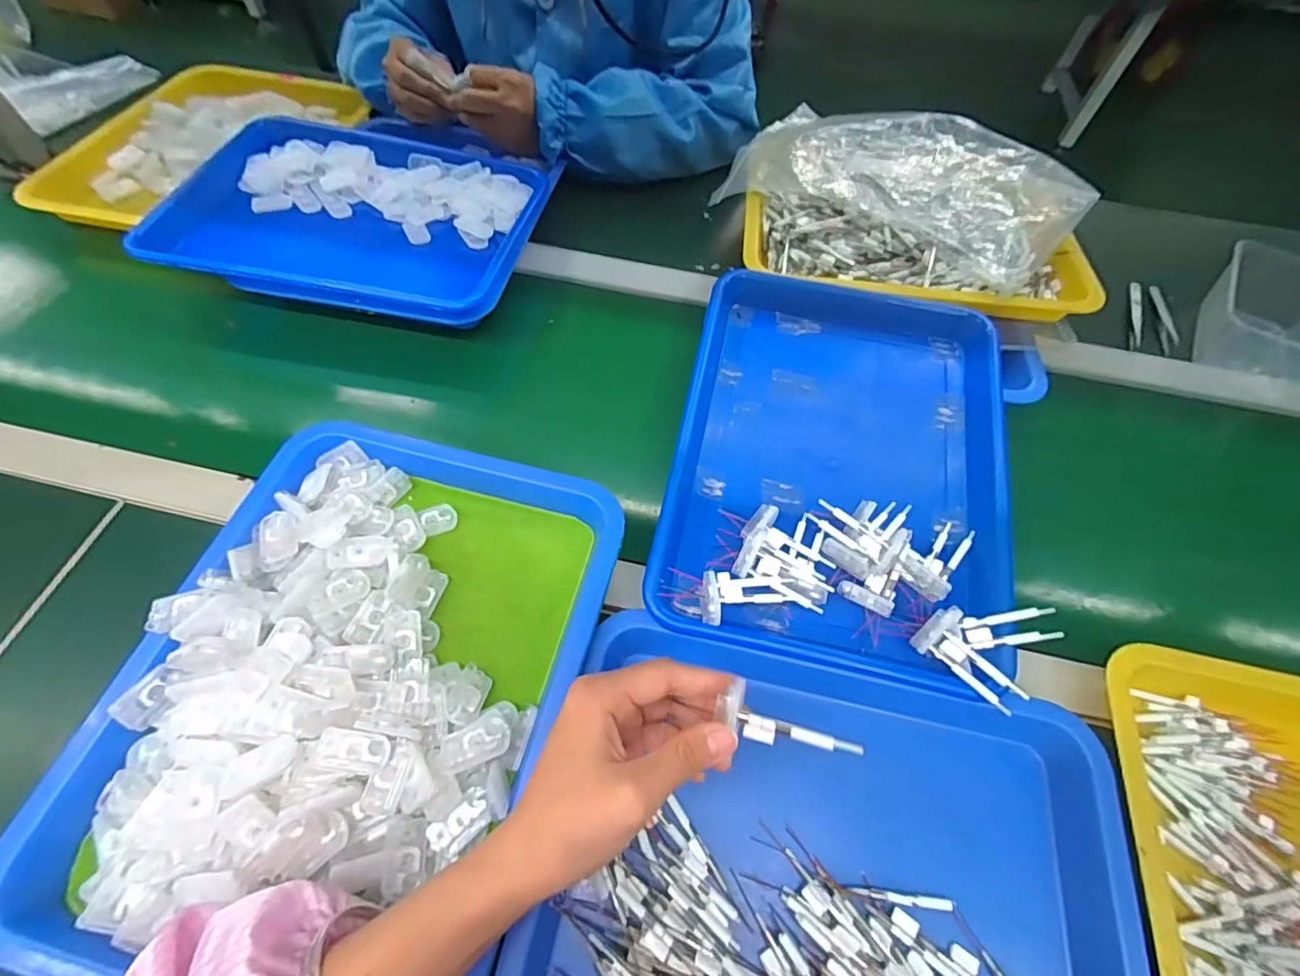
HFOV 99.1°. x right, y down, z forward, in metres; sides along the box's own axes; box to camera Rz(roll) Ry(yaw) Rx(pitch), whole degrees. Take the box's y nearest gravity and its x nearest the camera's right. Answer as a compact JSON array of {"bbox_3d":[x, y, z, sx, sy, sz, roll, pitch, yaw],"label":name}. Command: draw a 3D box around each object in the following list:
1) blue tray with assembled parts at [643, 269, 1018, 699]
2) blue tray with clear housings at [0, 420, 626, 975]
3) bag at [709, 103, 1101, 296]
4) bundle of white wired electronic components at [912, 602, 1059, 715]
[{"bbox_3d":[0.148,-0.029,0.445,0.247,0.054,0.334,12,59,4],"label":"blue tray with assembled parts"},{"bbox_3d":[-0.175,0.104,0.346,0.260,0.048,0.332,14,59,5],"label":"blue tray with clear housings"},{"bbox_3d":[0.261,-0.325,0.581,0.333,0.059,0.207,31,62,15],"label":"bag"},{"bbox_3d":[0.222,0.100,0.368,0.068,0.040,0.064,-37,68,-22],"label":"bundle of white wired electronic components"}]

